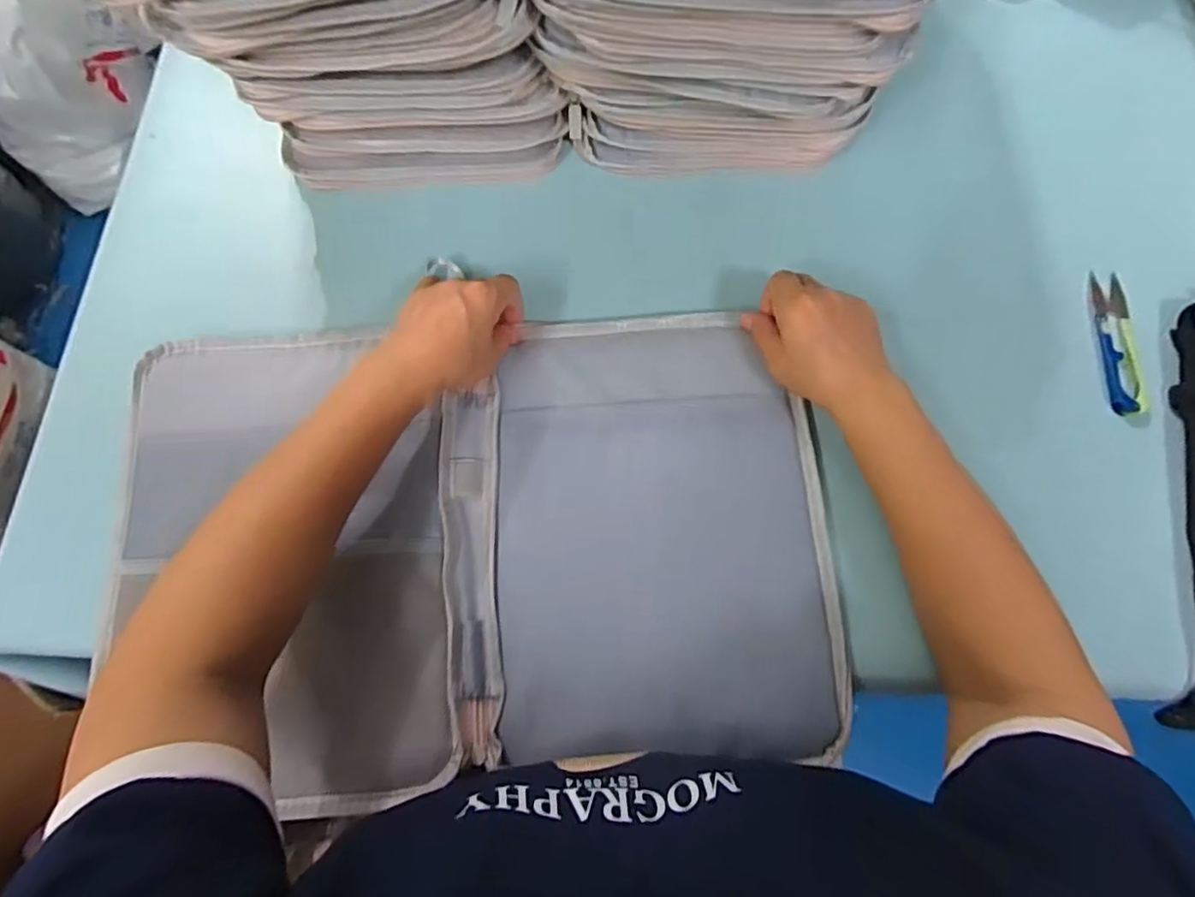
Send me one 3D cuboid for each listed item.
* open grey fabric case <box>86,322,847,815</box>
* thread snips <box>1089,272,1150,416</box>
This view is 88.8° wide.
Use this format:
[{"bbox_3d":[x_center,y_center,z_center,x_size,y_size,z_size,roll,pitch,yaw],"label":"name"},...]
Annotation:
[{"bbox_3d":[-0.074,0.052,0.397,0.443,0.030,0.293,-5,73,-1],"label":"open grey fabric case"},{"bbox_3d":[0.398,-0.082,0.466,0.029,0.011,0.117,6,73,2],"label":"thread snips"}]

